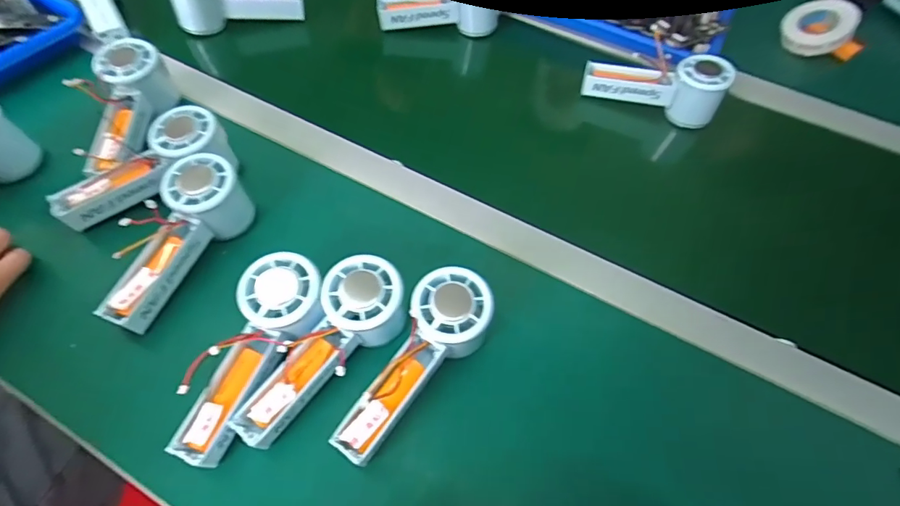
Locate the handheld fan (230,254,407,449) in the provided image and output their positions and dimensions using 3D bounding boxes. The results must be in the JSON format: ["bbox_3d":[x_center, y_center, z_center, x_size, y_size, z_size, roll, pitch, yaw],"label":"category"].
[{"bbox_3d":[-0.089,0.075,0.352,0.063,0.050,0.153,35,78,17],"label":"handheld fan"}]

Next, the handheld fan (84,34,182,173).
[{"bbox_3d":[-0.313,-0.141,0.458,0.060,0.053,0.143,-5,61,-5],"label":"handheld fan"}]

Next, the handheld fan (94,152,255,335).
[{"bbox_3d":[-0.229,-0.012,0.388,0.057,0.053,0.147,28,63,13],"label":"handheld fan"}]

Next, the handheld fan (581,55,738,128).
[{"bbox_3d":[0.227,-0.192,0.527,0.144,0.063,0.040,17,62,8],"label":"handheld fan"}]

